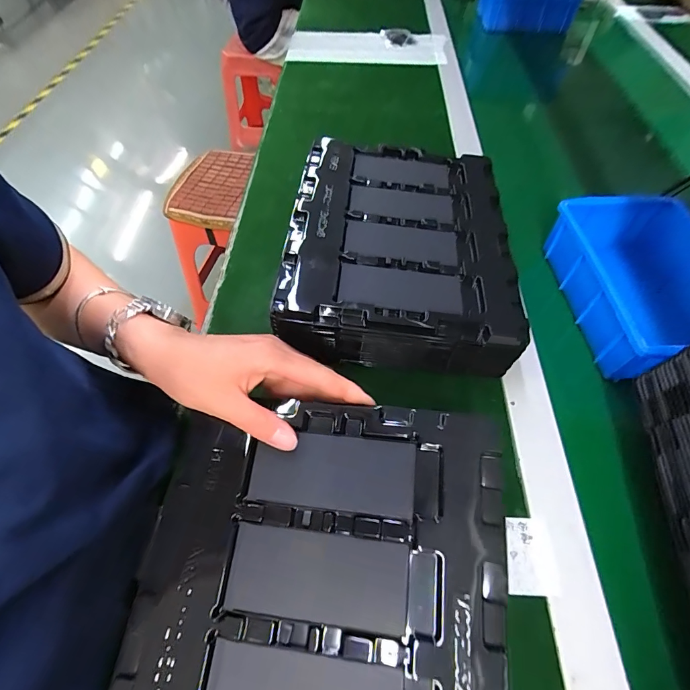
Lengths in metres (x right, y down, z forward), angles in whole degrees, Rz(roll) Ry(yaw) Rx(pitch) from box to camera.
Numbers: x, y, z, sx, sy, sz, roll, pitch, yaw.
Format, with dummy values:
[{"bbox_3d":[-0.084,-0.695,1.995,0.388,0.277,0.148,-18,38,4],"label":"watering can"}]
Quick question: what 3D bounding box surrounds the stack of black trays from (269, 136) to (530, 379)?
[{"bbox_3d":[0.054,-0.103,0.404,0.214,0.071,0.288,2,57,2],"label":"stack of black trays"}]

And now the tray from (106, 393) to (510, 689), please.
[{"bbox_3d":[-0.020,0.169,0.221,0.216,0.013,0.269,4,68,7],"label":"tray"}]

